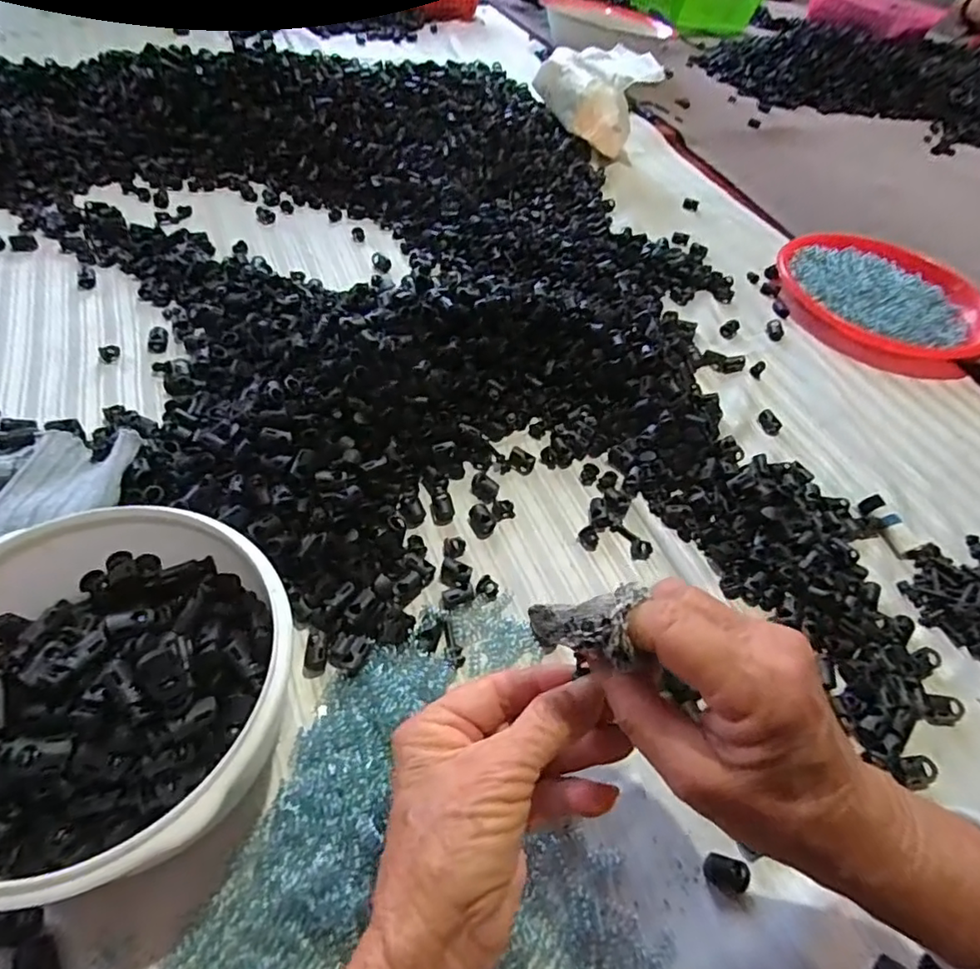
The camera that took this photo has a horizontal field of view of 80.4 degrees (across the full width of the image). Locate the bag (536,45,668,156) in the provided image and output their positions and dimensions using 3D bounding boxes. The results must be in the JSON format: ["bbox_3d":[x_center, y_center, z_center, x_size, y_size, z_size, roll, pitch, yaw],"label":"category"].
[{"bbox_3d":[0.141,-0.533,0.793,0.112,0.096,0.160,-11,54,-14],"label":"bag"}]

